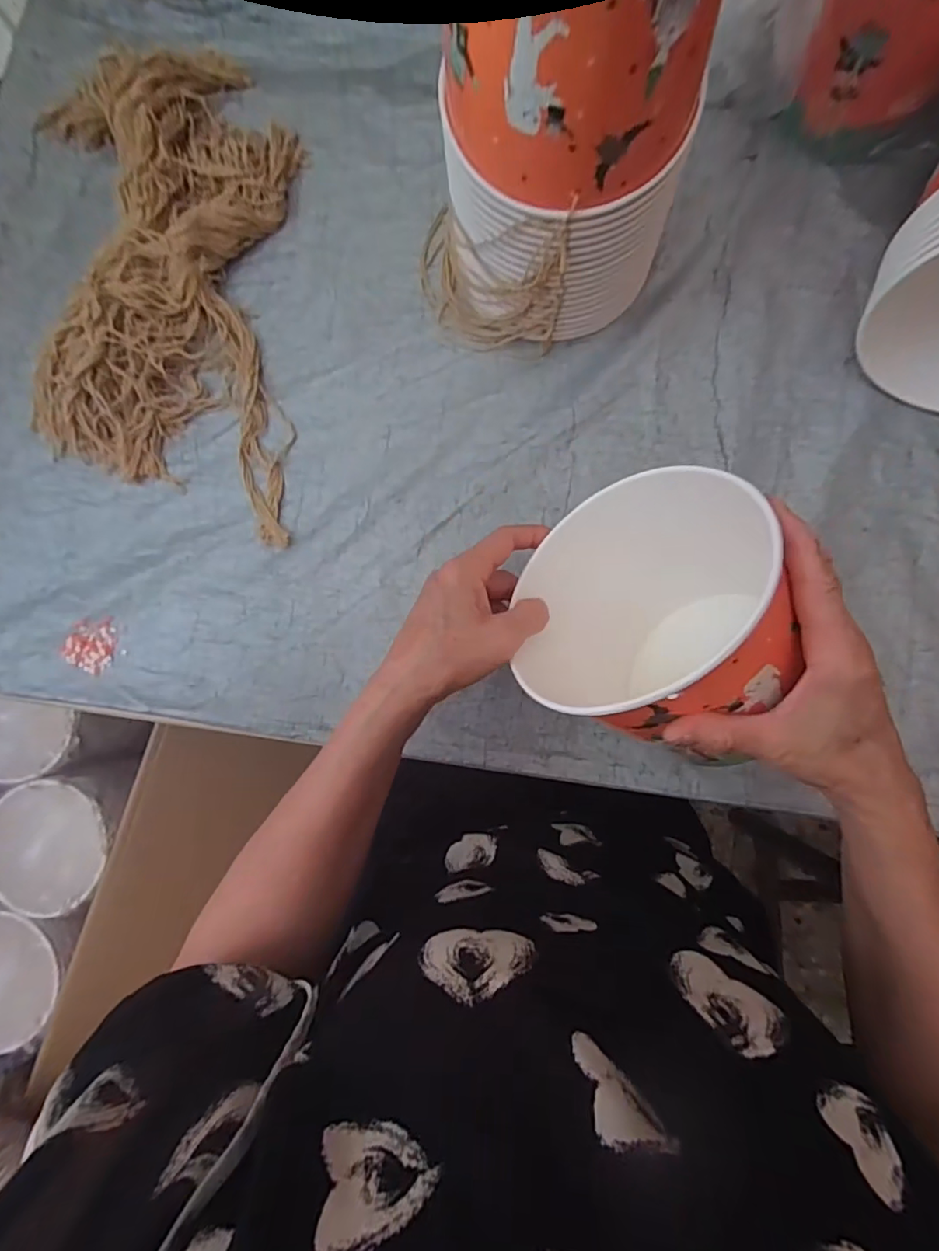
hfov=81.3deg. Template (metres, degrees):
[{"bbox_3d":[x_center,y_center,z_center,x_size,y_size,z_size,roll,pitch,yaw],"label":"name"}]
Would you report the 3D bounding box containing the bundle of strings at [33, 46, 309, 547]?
[{"bbox_3d":[-0.275,-0.302,0.484,0.241,0.040,0.449,2,86,5],"label":"bundle of strings"}]

